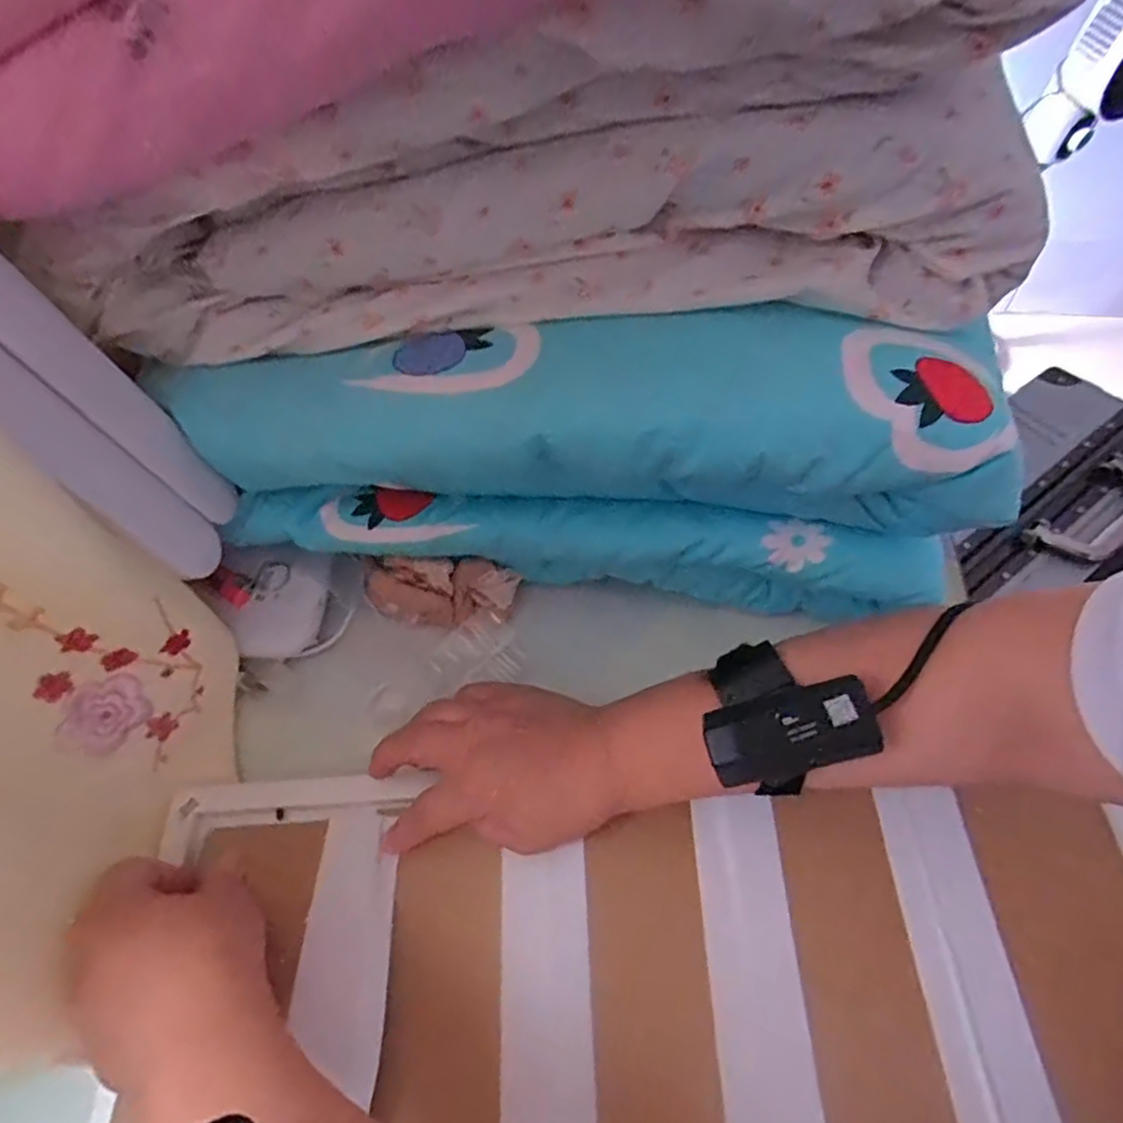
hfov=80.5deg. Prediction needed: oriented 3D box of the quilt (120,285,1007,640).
[{"bbox_3d":[0.005,-0.055,0.383,0.427,0.170,0.077,4,58,7],"label":"quilt"}]

